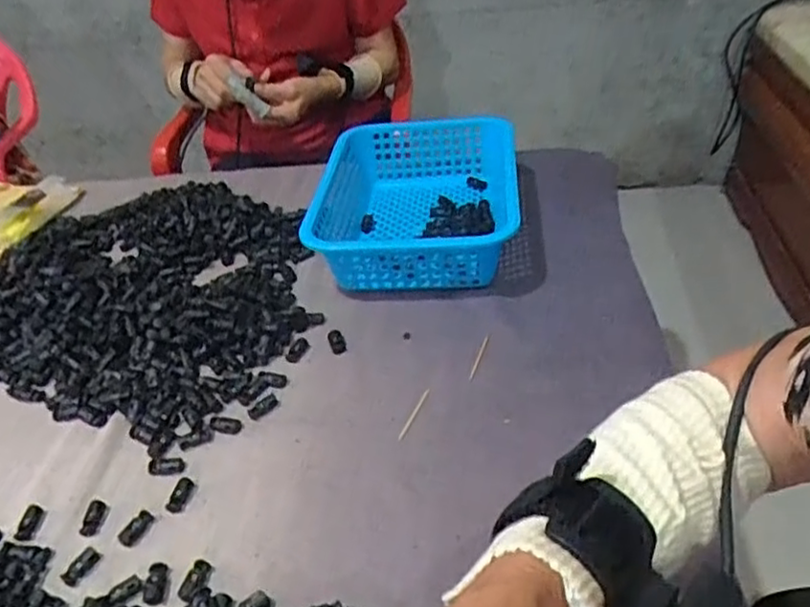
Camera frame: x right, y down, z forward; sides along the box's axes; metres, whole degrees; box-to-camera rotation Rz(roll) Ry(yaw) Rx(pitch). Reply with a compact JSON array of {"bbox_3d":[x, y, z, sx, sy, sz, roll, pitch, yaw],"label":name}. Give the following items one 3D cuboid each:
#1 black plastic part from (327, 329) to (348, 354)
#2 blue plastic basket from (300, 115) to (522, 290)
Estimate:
[{"bbox_3d":[-0.067,0.036,0.651,0.015,0.007,0.034,-16,38,-11],"label":"black plastic part"},{"bbox_3d":[0.015,-0.116,0.771,0.215,0.079,0.269,-1,38,8],"label":"blue plastic basket"}]

